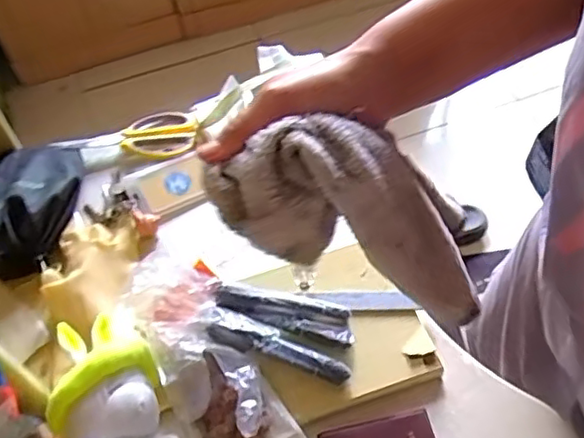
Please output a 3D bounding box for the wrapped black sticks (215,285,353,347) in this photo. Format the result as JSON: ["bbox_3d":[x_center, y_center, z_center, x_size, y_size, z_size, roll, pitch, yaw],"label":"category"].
[{"bbox_3d":[-0.007,0.093,0.620,0.138,0.009,0.041,15,55,-2],"label":"wrapped black sticks"}]

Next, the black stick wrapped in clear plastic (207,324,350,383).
[{"bbox_3d":[-0.012,0.127,0.594,0.139,0.009,0.026,18,56,-2],"label":"black stick wrapped in clear plastic"}]

